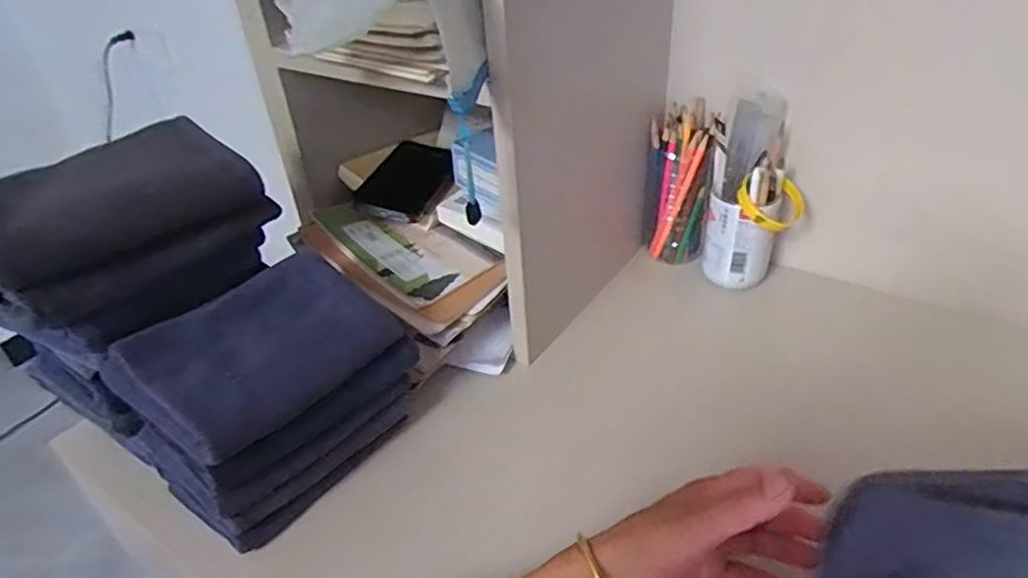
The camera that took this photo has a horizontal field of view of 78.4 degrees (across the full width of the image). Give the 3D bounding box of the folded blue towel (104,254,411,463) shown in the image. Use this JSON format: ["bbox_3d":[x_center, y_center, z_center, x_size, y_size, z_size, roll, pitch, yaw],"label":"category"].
[{"bbox_3d":[-0.184,0.043,0.471,0.127,0.029,0.175,36,46,16],"label":"folded blue towel"}]

